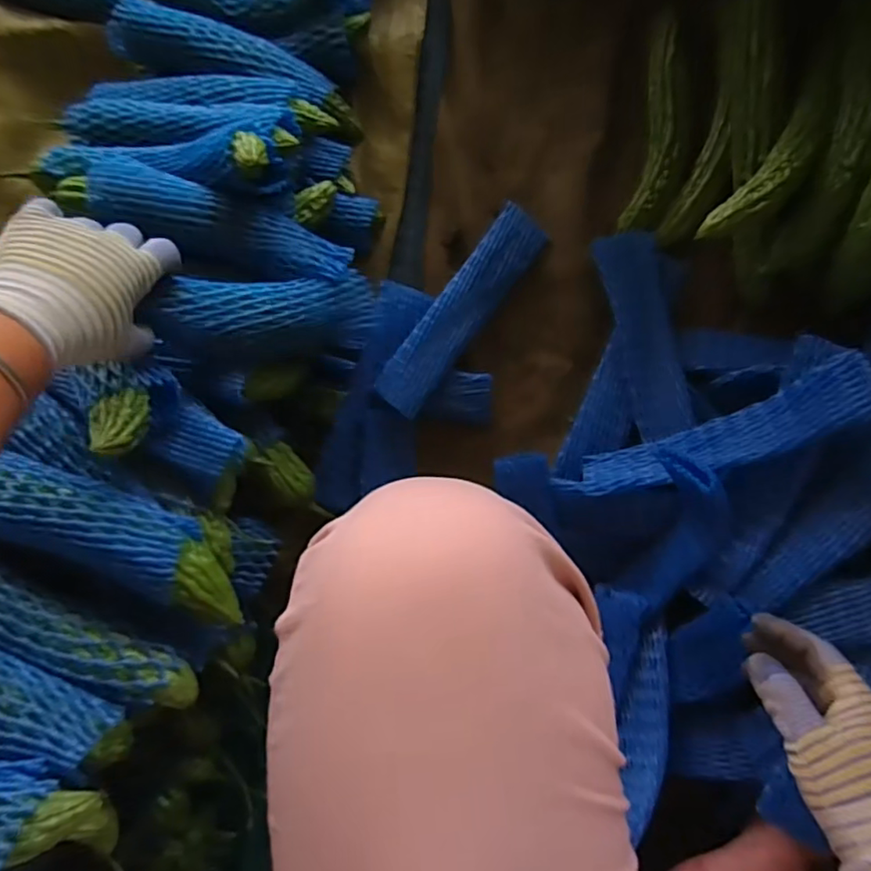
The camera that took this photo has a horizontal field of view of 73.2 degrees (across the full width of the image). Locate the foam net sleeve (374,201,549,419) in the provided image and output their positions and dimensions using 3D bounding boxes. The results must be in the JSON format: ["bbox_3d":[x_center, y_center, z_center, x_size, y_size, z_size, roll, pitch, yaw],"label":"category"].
[{"bbox_3d":[0.028,-0.126,0.594,0.058,0.019,0.235,37,85,-11],"label":"foam net sleeve"}]

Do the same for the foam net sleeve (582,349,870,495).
[{"bbox_3d":[0.236,0.000,0.492,0.234,0.047,0.056,-23,85,33],"label":"foam net sleeve"}]

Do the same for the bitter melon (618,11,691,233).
[{"bbox_3d":[0.224,-0.305,0.575,0.050,0.030,0.207,10,91,10],"label":"bitter melon"}]

